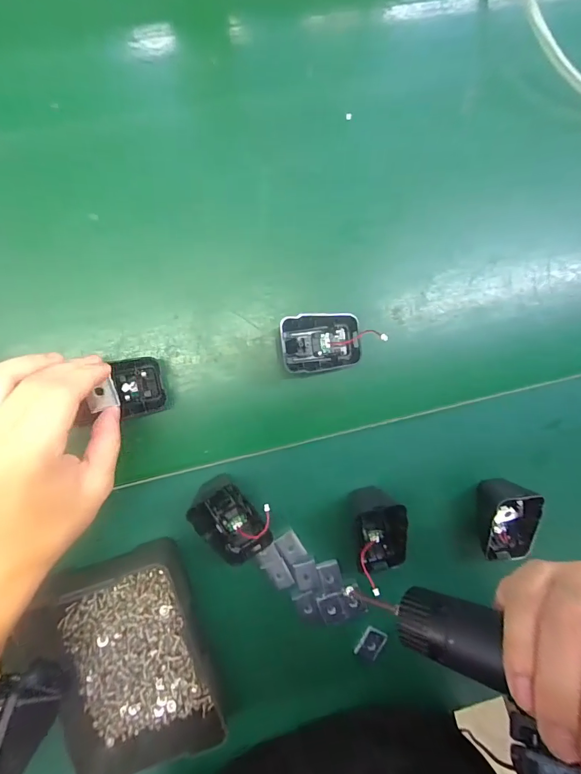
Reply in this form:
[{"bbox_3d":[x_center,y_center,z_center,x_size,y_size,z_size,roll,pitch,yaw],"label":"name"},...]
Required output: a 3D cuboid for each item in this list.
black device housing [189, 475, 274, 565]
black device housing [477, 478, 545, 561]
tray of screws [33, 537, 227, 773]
[{"bbox_3d":[-0.046,0.108,0.327,0.048,0.042,0.072,-37,98,-1],"label":"black device housing"},{"bbox_3d":[0.193,0.120,0.360,0.041,0.040,0.074,-1,96,-6],"label":"black device housing"},{"bbox_3d":[-0.128,0.225,0.328,0.119,0.050,0.171,-11,97,-5],"label":"tray of screws"}]

